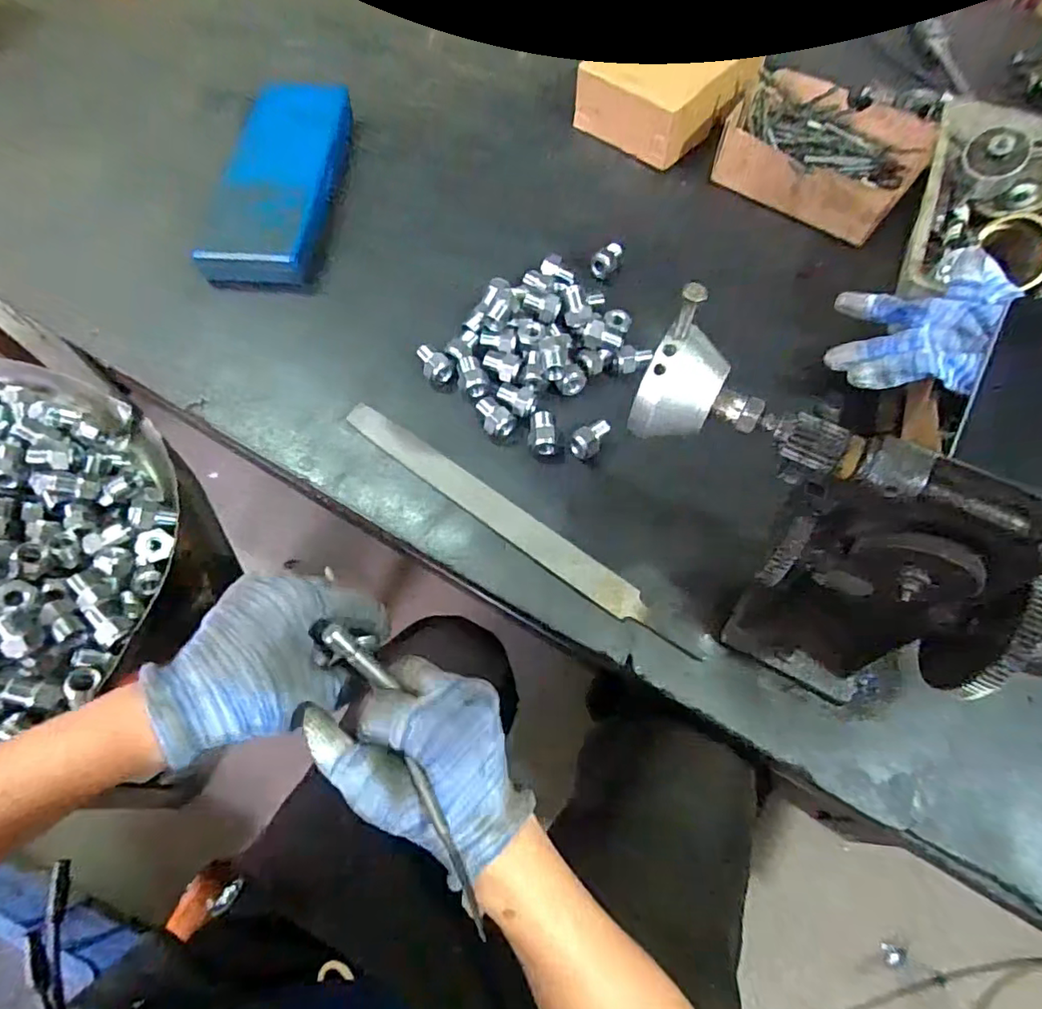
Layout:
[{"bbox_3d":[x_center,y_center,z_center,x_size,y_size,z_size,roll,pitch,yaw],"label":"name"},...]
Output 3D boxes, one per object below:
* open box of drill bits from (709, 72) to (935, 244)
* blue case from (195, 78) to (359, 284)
[{"bbox_3d":[0.286,-0.337,0.551,0.171,0.040,0.148,33,68,14],"label":"open box of drill bits"},{"bbox_3d":[-0.219,-0.300,0.537,0.094,0.034,0.242,3,64,0],"label":"blue case"}]

